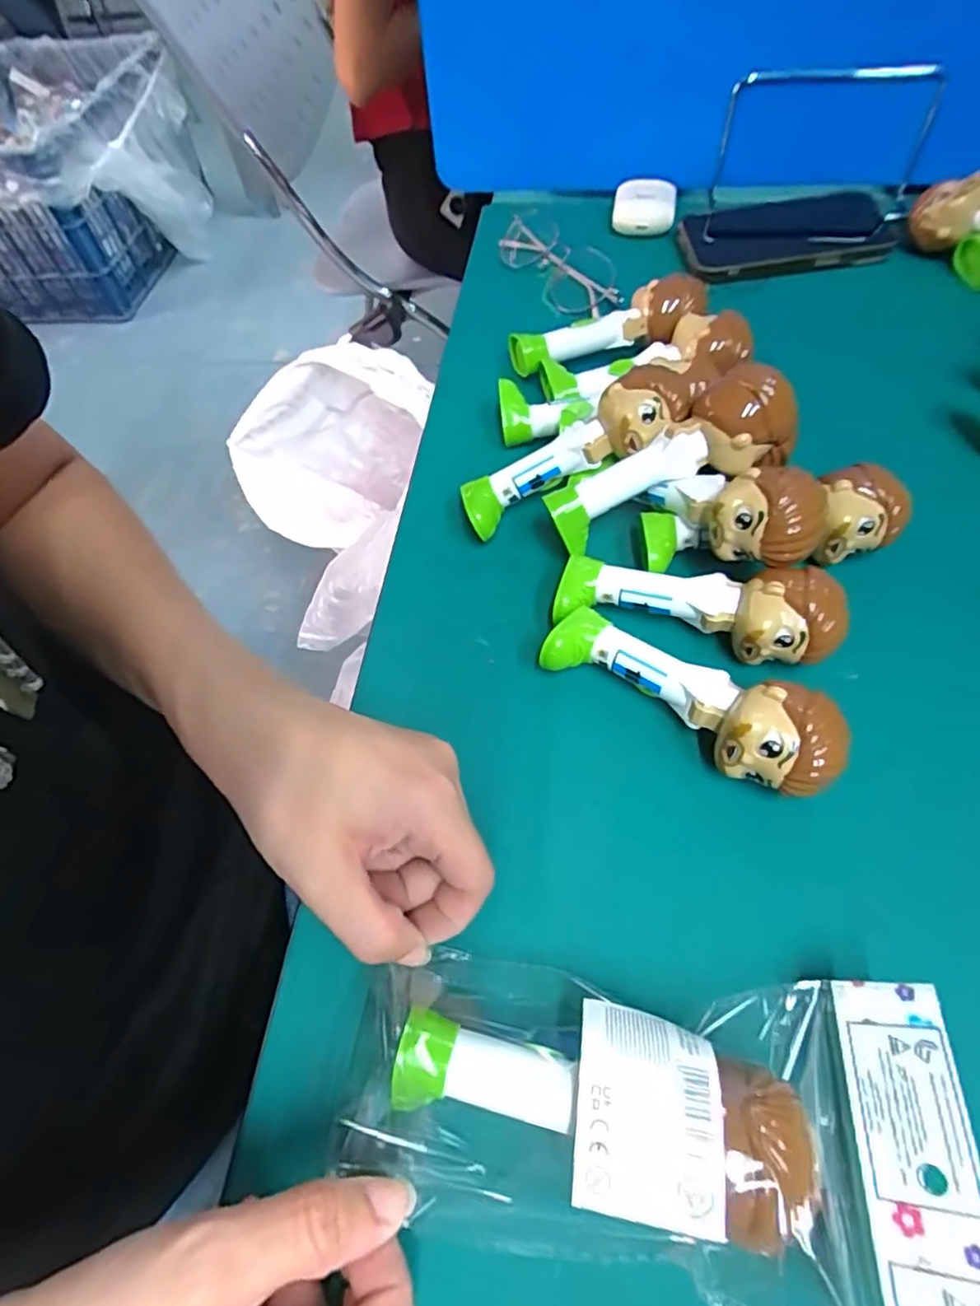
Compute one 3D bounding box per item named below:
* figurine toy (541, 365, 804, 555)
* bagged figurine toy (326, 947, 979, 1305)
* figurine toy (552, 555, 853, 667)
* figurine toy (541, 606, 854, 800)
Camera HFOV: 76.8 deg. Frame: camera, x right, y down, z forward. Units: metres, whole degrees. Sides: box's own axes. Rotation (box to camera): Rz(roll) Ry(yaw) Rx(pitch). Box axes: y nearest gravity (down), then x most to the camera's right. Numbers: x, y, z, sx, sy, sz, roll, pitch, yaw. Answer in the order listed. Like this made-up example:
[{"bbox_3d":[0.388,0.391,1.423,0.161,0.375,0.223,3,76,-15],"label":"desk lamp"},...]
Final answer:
[{"bbox_3d":[0.088,-0.091,0.303,0.122,0.044,0.034,-25,58,14],"label":"figurine toy"},{"bbox_3d":[0.044,0.138,0.185,0.181,0.035,0.091,4,59,13],"label":"bagged figurine toy"},{"bbox_3d":[0.092,-0.021,0.284,0.121,0.039,0.035,11,60,11],"label":"figurine toy"},{"bbox_3d":[0.081,0.018,0.262,0.122,0.039,0.037,29,65,20],"label":"figurine toy"}]

